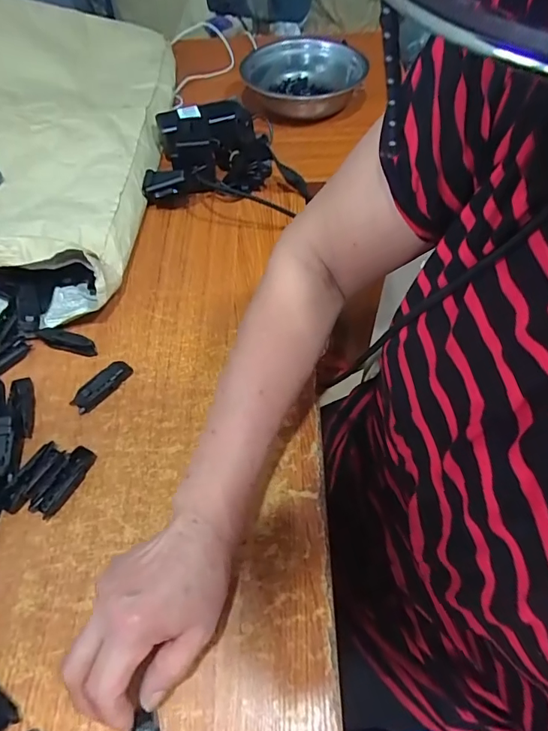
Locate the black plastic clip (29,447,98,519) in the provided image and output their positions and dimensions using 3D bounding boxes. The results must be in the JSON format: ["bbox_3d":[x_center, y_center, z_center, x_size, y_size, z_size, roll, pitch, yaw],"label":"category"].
[{"bbox_3d":[-0.191,0.106,0.427,0.021,0.013,0.067,24,59,16],"label":"black plastic clip"}]

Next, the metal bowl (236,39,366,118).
[{"bbox_3d":[0.044,-0.475,0.785,0.178,0.079,0.178,0,55,0],"label":"metal bowl"}]

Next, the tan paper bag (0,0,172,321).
[{"bbox_3d":[-0.417,-0.342,0.681,0.483,0.103,0.659,-3,55,-2],"label":"tan paper bag"}]

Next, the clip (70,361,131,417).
[{"bbox_3d":[-0.178,0.020,0.484,0.024,0.016,0.066,37,63,23],"label":"clip"}]

